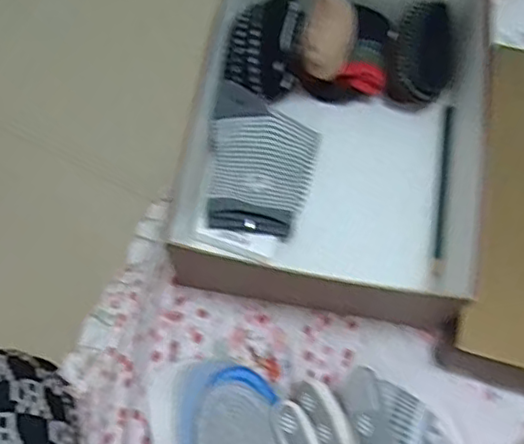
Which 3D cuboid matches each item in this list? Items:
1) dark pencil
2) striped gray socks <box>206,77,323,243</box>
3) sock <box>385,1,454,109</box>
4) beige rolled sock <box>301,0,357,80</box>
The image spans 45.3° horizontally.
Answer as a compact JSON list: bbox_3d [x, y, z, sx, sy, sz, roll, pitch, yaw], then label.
[{"bbox_3d":[0.159,-0.031,0.549,0.007,0.006,0.163,10,68,2],"label":"dark pencil"},{"bbox_3d":[-0.001,-0.050,0.538,0.092,0.022,0.125,11,68,3],"label":"striped gray socks"},{"bbox_3d":[0.146,-0.149,0.576,0.065,0.051,0.090,25,70,8],"label":"sock"},{"bbox_3d":[0.060,-0.164,0.548,0.041,0.030,0.072,14,69,4],"label":"beige rolled sock"}]

